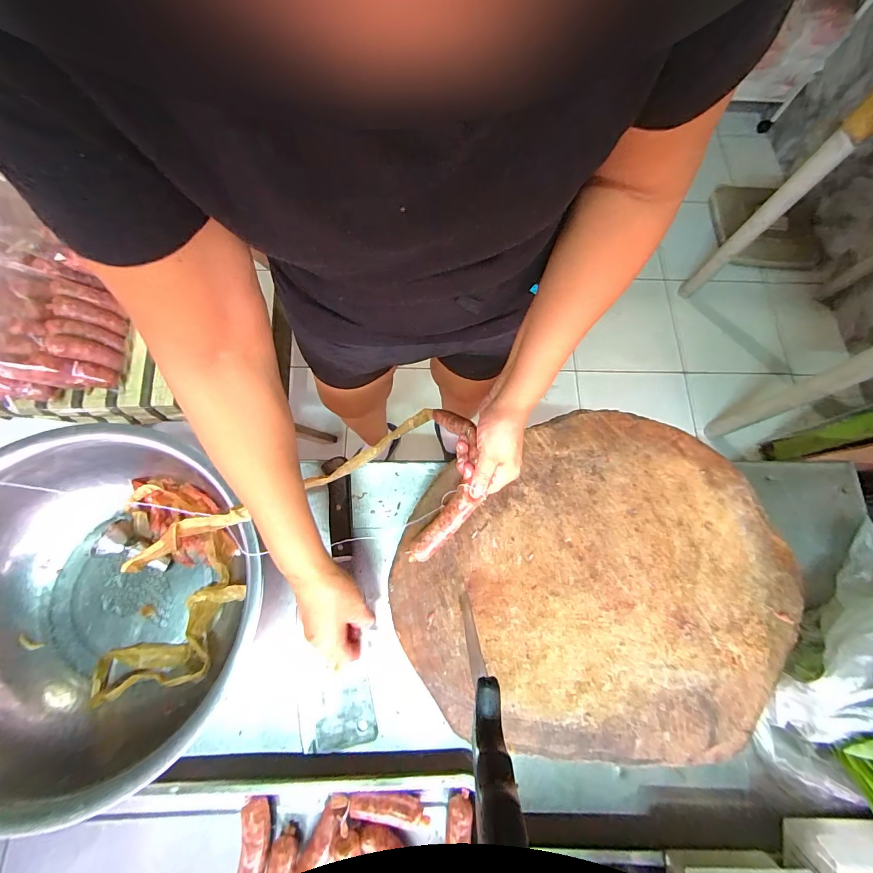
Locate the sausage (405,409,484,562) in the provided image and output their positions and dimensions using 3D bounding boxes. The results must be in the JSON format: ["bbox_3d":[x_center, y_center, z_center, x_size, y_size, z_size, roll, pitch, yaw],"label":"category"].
[{"bbox_3d":[0.017,0.044,0.473,0.073,0.067,0.203,7,63,0],"label":"sausage"}]

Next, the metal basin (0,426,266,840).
[{"bbox_3d":[-0.391,0.191,0.459,0.360,0.139,0.360,0,73,-2],"label":"metal basin"}]

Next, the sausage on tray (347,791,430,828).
[{"bbox_3d":[-0.055,0.432,0.451,0.093,0.023,0.030,9,73,1],"label":"sausage on tray"}]

